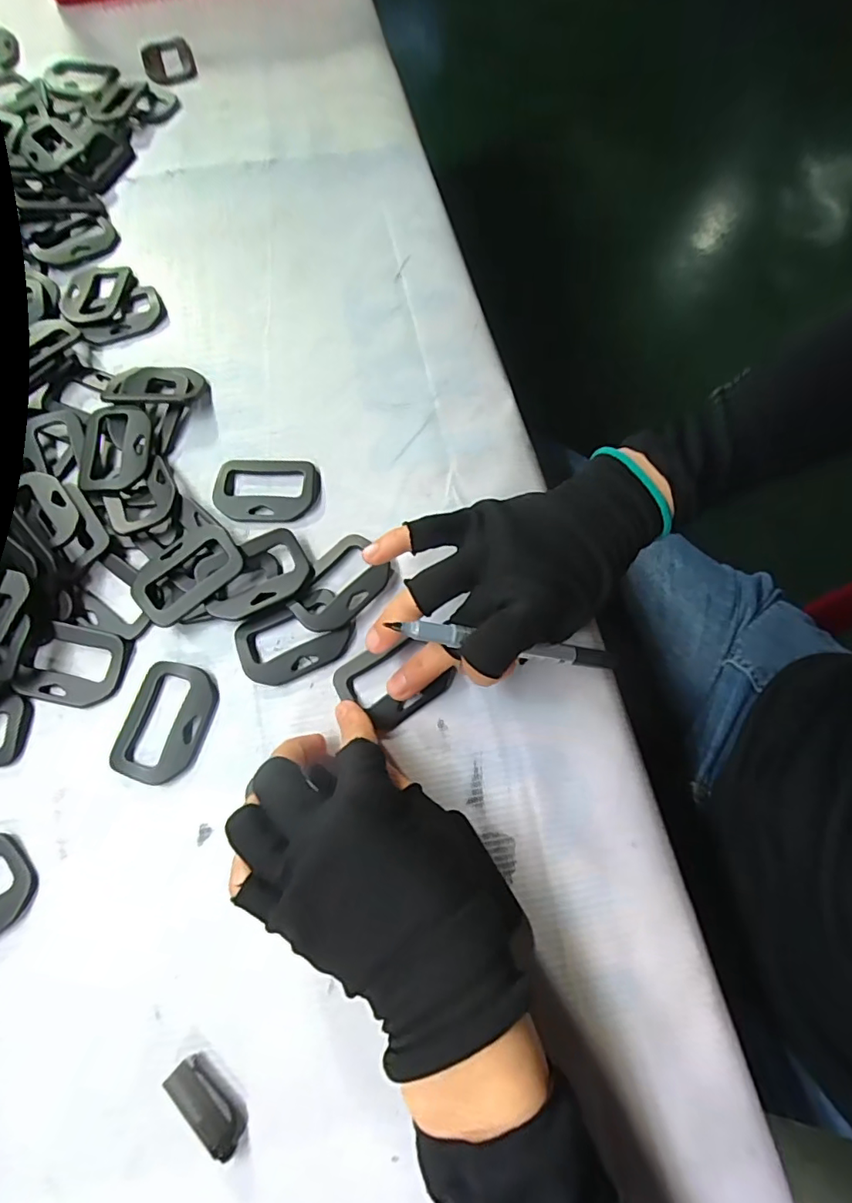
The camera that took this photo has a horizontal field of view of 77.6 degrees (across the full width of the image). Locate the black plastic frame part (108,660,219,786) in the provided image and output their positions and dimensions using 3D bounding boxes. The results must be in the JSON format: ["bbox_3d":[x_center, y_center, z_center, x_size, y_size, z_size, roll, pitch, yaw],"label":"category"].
[{"bbox_3d":[-0.137,0.063,0.278,0.045,0.006,0.060,13,71,5],"label":"black plastic frame part"}]

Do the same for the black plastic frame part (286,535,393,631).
[{"bbox_3d":[-0.050,-0.010,0.299,0.042,0.012,0.059,39,75,13],"label":"black plastic frame part"}]

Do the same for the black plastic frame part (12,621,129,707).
[{"bbox_3d":[-0.193,0.034,0.288,0.052,0.009,0.042,12,71,5],"label":"black plastic frame part"}]

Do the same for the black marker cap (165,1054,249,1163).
[{"bbox_3d":[-0.092,0.212,0.224,0.038,0.009,0.015,40,76,13],"label":"black marker cap"}]

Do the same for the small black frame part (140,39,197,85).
[{"bbox_3d":[-0.227,-0.475,0.467,0.042,0.008,0.069,-19,71,-6],"label":"small black frame part"}]

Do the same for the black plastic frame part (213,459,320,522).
[{"bbox_3d":[-0.098,-0.069,0.324,0.062,0.006,0.042,2,70,1],"label":"black plastic frame part"}]

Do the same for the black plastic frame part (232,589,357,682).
[{"bbox_3d":[-0.073,0.020,0.291,0.061,0.006,0.041,-26,72,-8],"label":"black plastic frame part"}]

